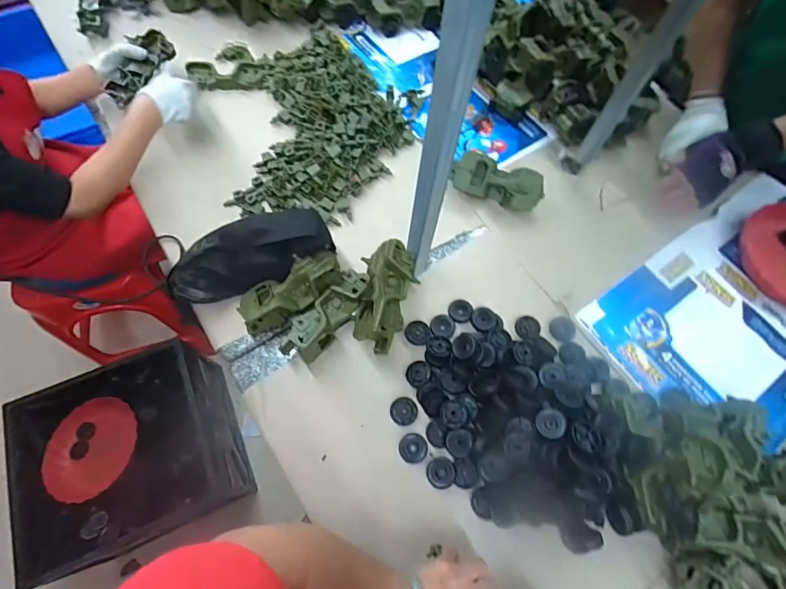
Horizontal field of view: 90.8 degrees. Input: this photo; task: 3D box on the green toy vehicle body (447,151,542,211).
[{"bbox_3d":[0.208,-0.225,0.776,0.184,0.069,0.066,19,67,6],"label":"green toy vehicle body"}]

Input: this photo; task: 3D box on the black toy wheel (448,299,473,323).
[{"bbox_3d":[0.122,0.030,0.702,0.042,0.016,0.043,1,66,-2],"label":"black toy wheel"}]

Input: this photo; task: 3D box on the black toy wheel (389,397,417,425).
[{"bbox_3d":[0.018,0.188,0.625,0.043,0.008,0.043,1,66,-2],"label":"black toy wheel"}]

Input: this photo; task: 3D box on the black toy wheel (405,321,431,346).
[{"bbox_3d":[0.044,0.065,0.677,0.044,0.013,0.045,1,66,-2],"label":"black toy wheel"}]

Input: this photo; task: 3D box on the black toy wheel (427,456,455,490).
[{"bbox_3d":[0.074,0.270,0.588,0.043,0.008,0.043,1,66,-2],"label":"black toy wheel"}]

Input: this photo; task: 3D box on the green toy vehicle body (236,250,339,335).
[{"bbox_3d":[-0.170,-0.005,0.651,0.185,0.080,0.072,-33,70,7],"label":"green toy vehicle body"}]

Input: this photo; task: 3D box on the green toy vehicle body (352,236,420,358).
[{"bbox_3d":[-0.012,0.001,0.615,0.085,0.055,0.174,6,66,0],"label":"green toy vehicle body"}]

